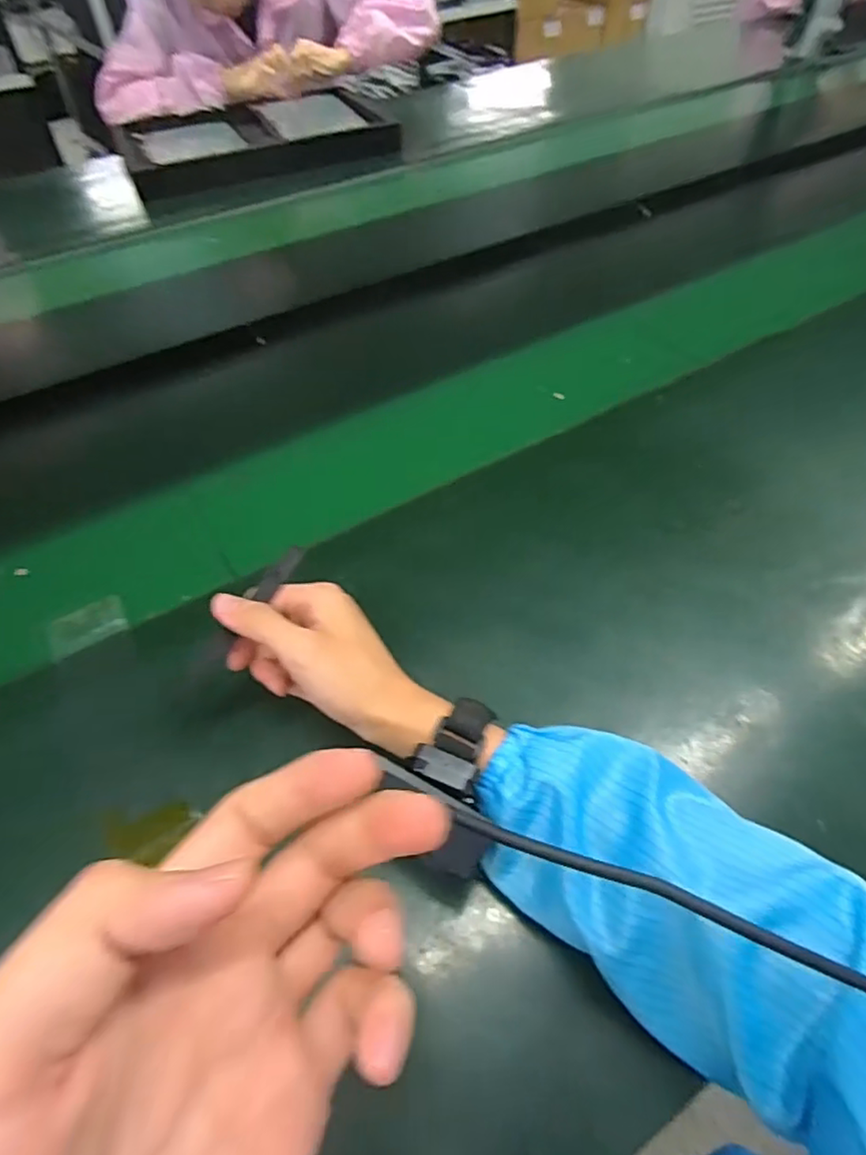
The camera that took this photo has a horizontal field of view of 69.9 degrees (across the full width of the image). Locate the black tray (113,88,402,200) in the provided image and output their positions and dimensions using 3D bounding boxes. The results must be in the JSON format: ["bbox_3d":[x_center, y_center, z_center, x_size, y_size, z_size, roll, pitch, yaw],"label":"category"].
[{"bbox_3d":[-0.296,-0.737,1.052,0.443,0.072,0.262,-18,54,-13],"label":"black tray"}]

